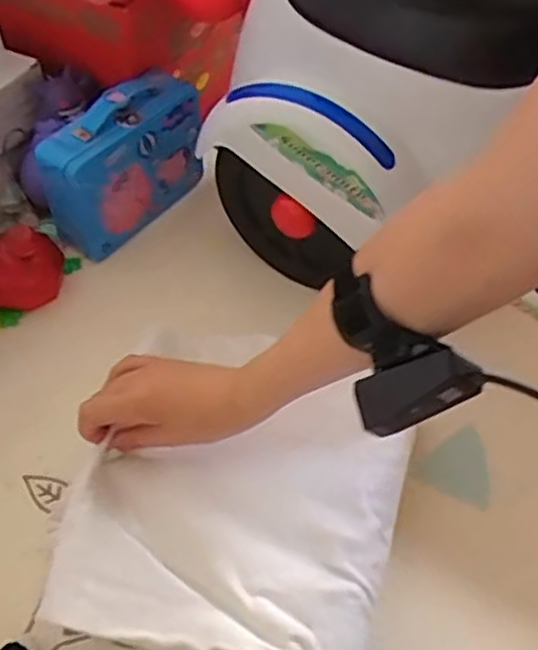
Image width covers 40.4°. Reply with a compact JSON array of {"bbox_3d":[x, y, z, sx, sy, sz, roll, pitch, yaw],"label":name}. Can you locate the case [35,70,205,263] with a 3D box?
[{"bbox_3d":[-0.150,-0.173,0.767,0.060,0.147,0.173,36,60,23],"label":"case"}]

